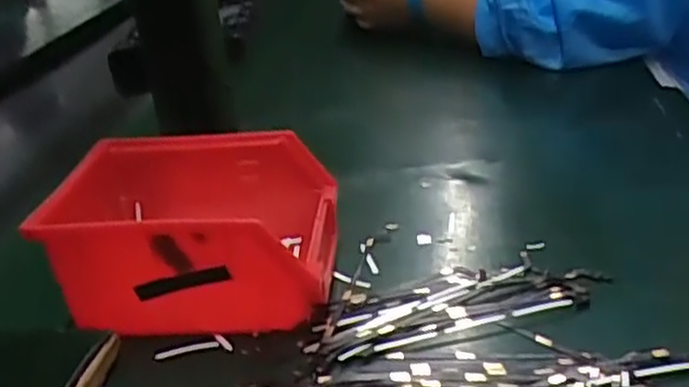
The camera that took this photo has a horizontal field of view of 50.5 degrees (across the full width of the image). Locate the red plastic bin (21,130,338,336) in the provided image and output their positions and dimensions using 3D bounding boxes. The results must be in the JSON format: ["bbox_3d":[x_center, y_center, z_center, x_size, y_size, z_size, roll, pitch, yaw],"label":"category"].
[{"bbox_3d":[-0.087,0.021,0.399,0.157,0.066,0.104,-1,28,6],"label":"red plastic bin"}]

